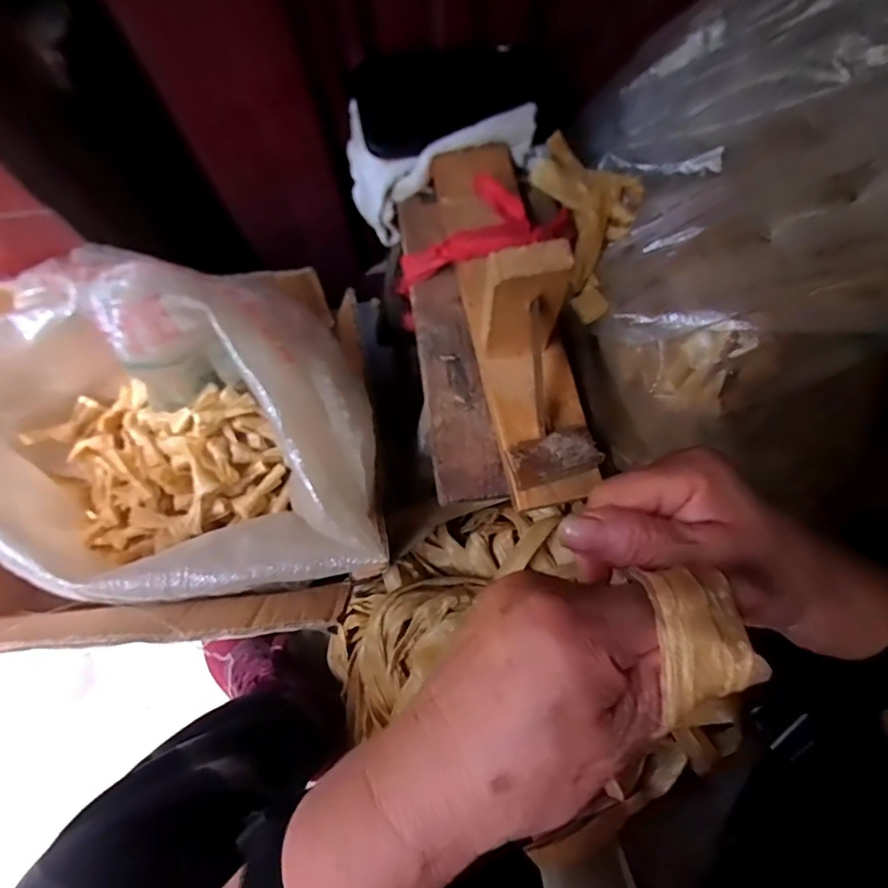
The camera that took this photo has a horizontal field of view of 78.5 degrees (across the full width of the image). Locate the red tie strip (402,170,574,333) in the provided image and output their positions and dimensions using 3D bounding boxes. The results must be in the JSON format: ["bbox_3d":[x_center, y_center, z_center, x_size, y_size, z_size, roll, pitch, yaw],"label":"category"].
[{"bbox_3d":[0.021,-0.157,0.415,0.145,0.045,0.069,-26,77,11],"label":"red tie strip"}]

